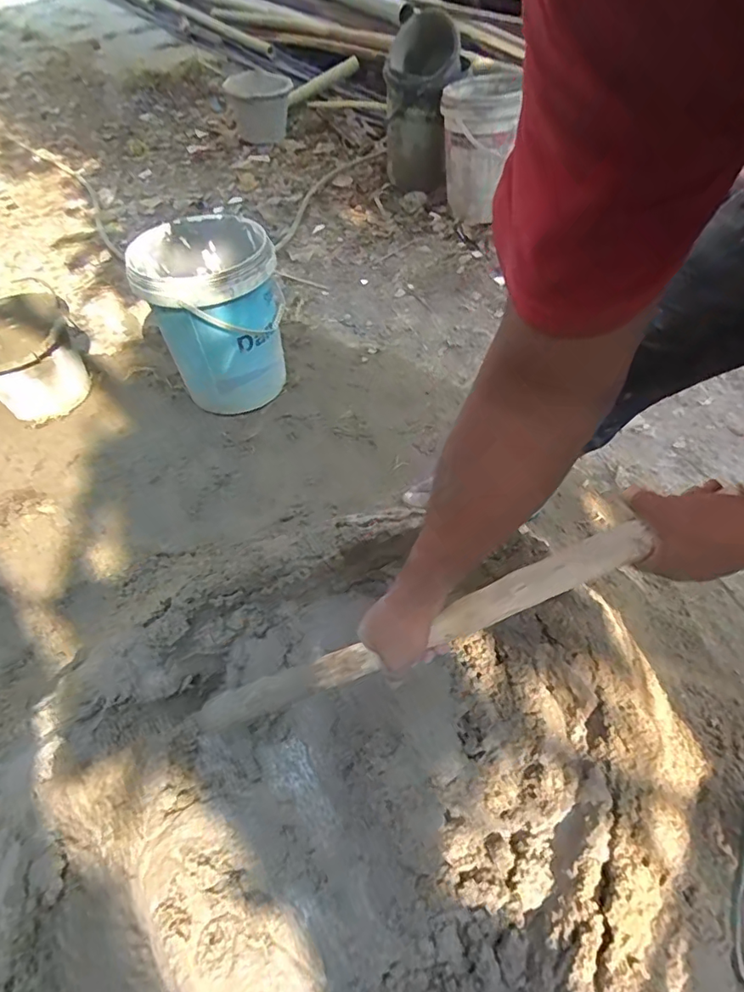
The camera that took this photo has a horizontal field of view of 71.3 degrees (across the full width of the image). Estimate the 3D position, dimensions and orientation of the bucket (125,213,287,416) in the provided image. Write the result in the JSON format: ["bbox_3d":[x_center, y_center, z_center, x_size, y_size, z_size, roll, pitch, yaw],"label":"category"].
[{"bbox_3d":[-0.389,-0.431,1.305,0.290,0.398,0.326,-20,55,-14],"label":"bucket"}]

